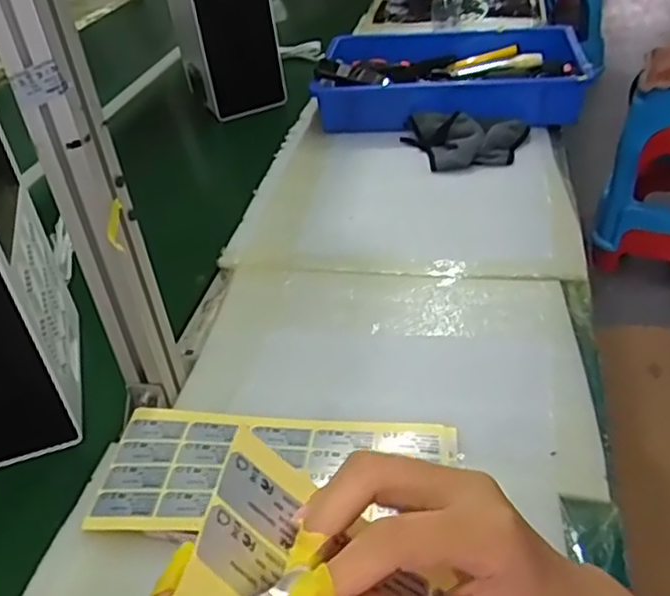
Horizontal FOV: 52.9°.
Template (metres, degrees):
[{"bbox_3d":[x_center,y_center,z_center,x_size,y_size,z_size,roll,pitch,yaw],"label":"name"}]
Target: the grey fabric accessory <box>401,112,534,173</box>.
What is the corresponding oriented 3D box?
[{"bbox_3d":[0.190,-0.238,1.001,0.187,0.044,0.123,1,36,14],"label":"grey fabric accessory"}]

